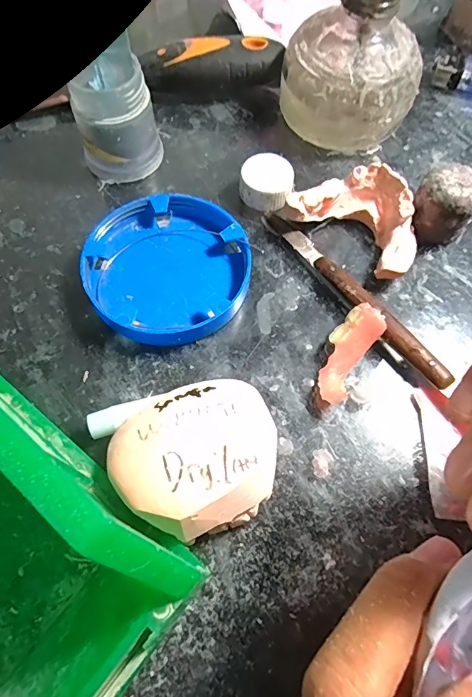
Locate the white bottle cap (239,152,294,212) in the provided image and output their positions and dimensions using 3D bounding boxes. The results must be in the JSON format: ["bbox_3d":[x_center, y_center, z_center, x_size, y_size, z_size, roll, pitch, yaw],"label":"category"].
[{"bbox_3d":[0.017,-0.090,0.234,0.026,0.017,0.026,0,65,0],"label":"white bottle cap"}]

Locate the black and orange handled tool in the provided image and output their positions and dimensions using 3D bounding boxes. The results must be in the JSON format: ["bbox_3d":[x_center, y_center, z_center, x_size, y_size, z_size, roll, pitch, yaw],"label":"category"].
[{"bbox_3d":[-0.015,-0.171,0.265,0.088,0.029,0.024,-2,65,-1],"label":"black and orange handled tool"}]

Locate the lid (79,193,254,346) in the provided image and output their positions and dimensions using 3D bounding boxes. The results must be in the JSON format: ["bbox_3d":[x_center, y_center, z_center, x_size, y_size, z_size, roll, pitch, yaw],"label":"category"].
[{"bbox_3d":[-0.033,-0.041,0.211,0.078,0.015,0.078,0,65,0],"label":"lid"}]

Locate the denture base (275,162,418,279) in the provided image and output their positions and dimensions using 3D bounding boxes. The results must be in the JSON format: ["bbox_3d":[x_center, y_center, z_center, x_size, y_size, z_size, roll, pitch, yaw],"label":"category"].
[{"bbox_3d":[0.063,-0.067,0.218,0.066,0.026,0.046,34,69,14],"label":"denture base"}]

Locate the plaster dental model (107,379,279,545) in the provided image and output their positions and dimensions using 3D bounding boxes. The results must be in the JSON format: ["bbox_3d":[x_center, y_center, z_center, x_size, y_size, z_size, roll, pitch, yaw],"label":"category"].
[{"bbox_3d":[-0.013,0.043,0.165,0.061,0.031,0.052,-23,67,-10],"label":"plaster dental model"}]

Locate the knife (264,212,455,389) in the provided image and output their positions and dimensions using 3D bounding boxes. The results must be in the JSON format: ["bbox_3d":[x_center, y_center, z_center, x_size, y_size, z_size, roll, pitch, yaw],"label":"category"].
[{"bbox_3d":[0.055,-0.029,0.209,0.012,0.012,0.123,-31,69,-14],"label":"knife"}]

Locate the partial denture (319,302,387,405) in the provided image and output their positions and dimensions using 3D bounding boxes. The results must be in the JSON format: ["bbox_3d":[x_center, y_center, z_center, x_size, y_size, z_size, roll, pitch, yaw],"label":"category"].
[{"bbox_3d":[0.049,0.003,0.193,0.018,0.016,0.047,31,69,13],"label":"partial denture"}]

